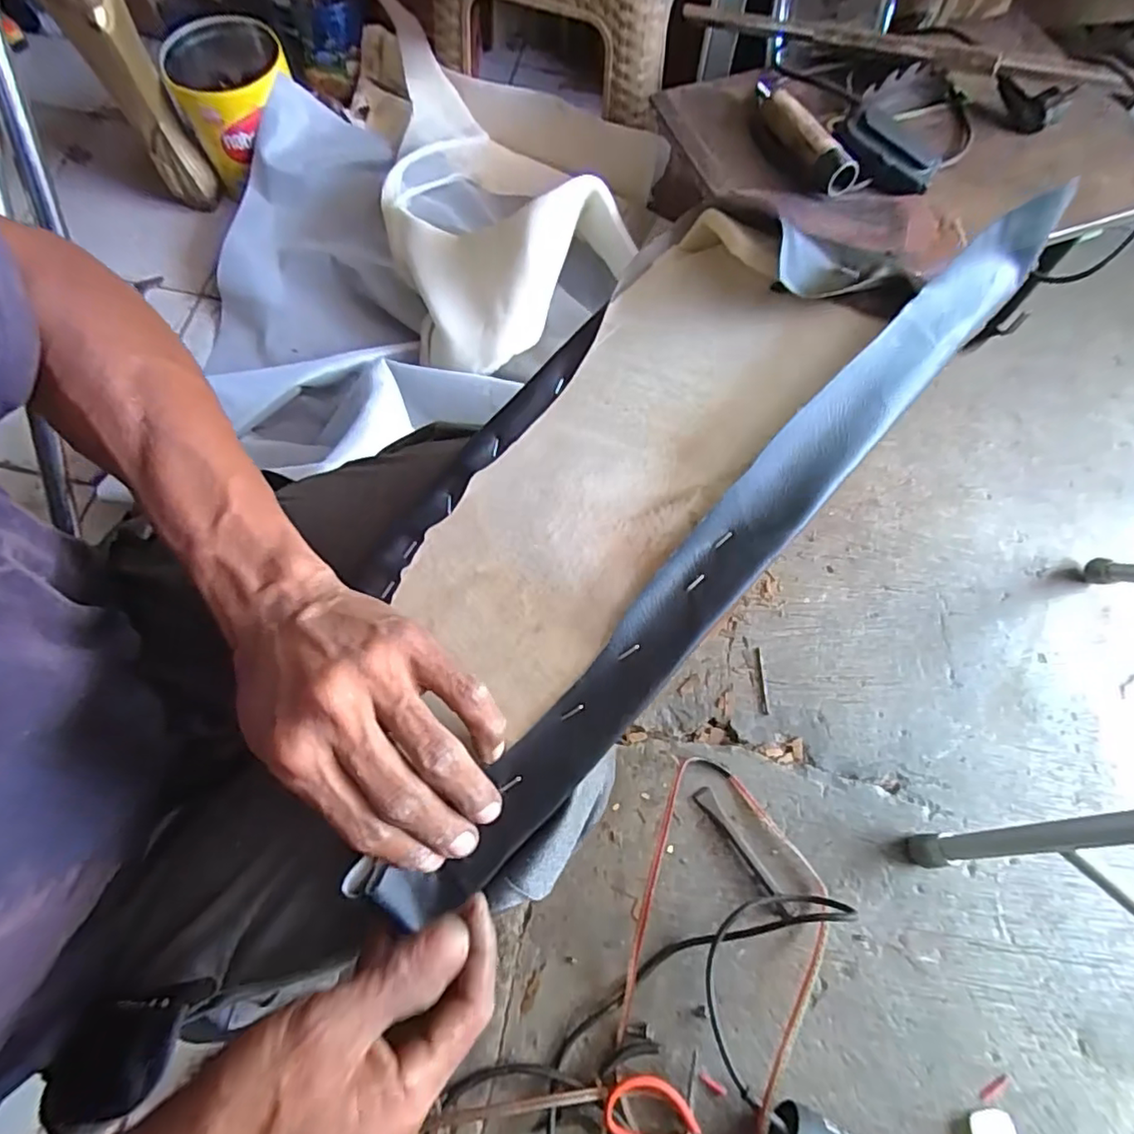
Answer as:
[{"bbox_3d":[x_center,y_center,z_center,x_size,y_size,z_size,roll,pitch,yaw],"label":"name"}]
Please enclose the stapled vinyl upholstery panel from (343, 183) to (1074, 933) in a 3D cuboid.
[{"bbox_3d":[0.031,-0.035,0.308,0.159,0.039,0.428,38,85,14],"label":"stapled vinyl upholstery panel"}]

